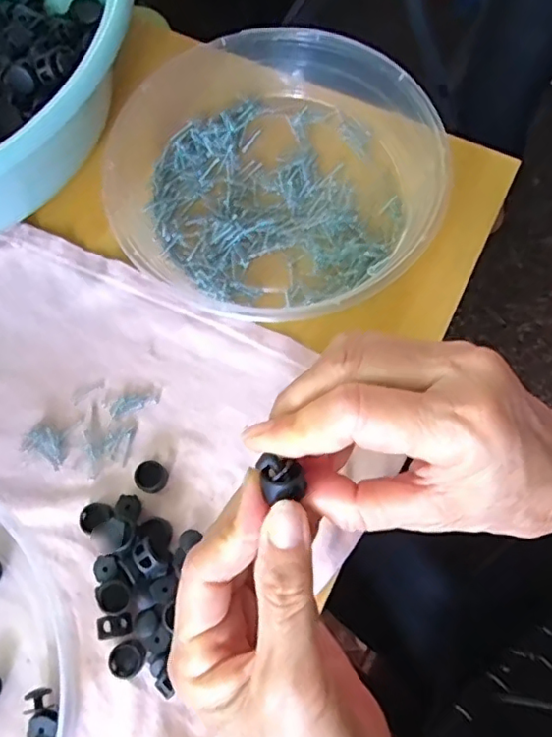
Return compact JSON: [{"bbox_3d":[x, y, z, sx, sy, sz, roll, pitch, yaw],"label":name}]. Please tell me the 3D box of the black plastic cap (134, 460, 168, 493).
[{"bbox_3d":[-0.070,0.060,0.319,0.017,0.009,0.017,-1,71,2],"label":"black plastic cap"}]

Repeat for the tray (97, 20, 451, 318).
[{"bbox_3d":[0.001,-0.127,0.364,0.201,0.039,0.185,-1,71,2],"label":"tray"}]

